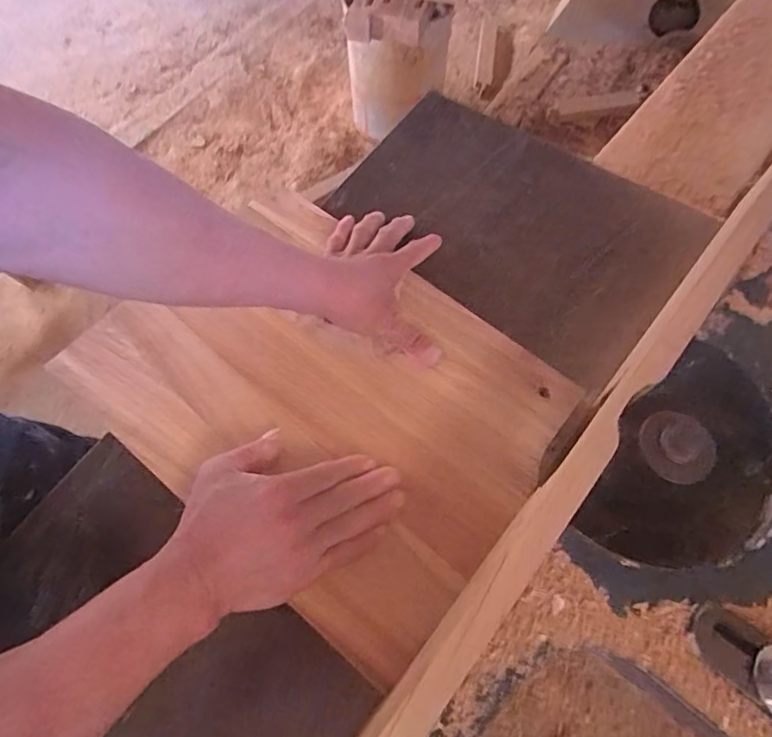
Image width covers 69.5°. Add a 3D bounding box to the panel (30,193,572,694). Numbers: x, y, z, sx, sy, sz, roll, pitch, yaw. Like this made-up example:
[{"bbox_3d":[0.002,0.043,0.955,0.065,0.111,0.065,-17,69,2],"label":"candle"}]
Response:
[{"bbox_3d":[-0.057,0.015,0.489,0.381,0.022,0.287,36,68,18],"label":"panel"}]

